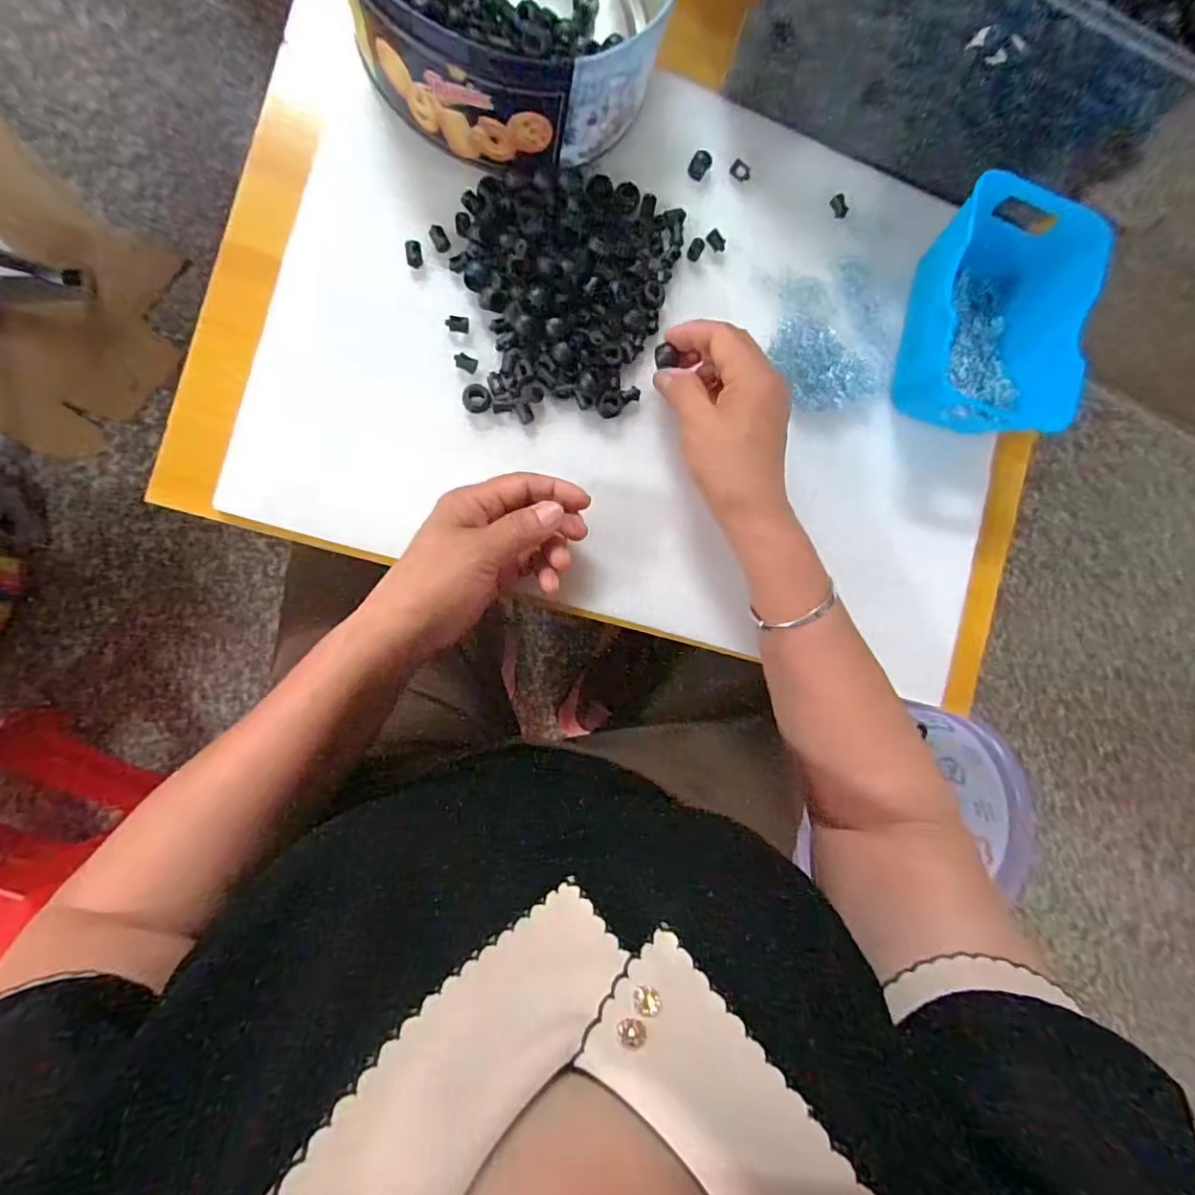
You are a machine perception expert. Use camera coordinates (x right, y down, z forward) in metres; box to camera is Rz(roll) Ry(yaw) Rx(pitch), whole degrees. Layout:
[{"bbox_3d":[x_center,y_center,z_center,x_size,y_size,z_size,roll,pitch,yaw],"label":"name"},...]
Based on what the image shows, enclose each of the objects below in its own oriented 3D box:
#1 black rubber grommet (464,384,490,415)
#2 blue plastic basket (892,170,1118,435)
[{"bbox_3d":[-0.077,-0.127,0.361,0.017,0.010,0.016,0,90,-11],"label":"black rubber grommet"},{"bbox_3d":[0.274,-0.189,0.390,0.100,0.069,0.148,10,88,-10],"label":"blue plastic basket"}]

